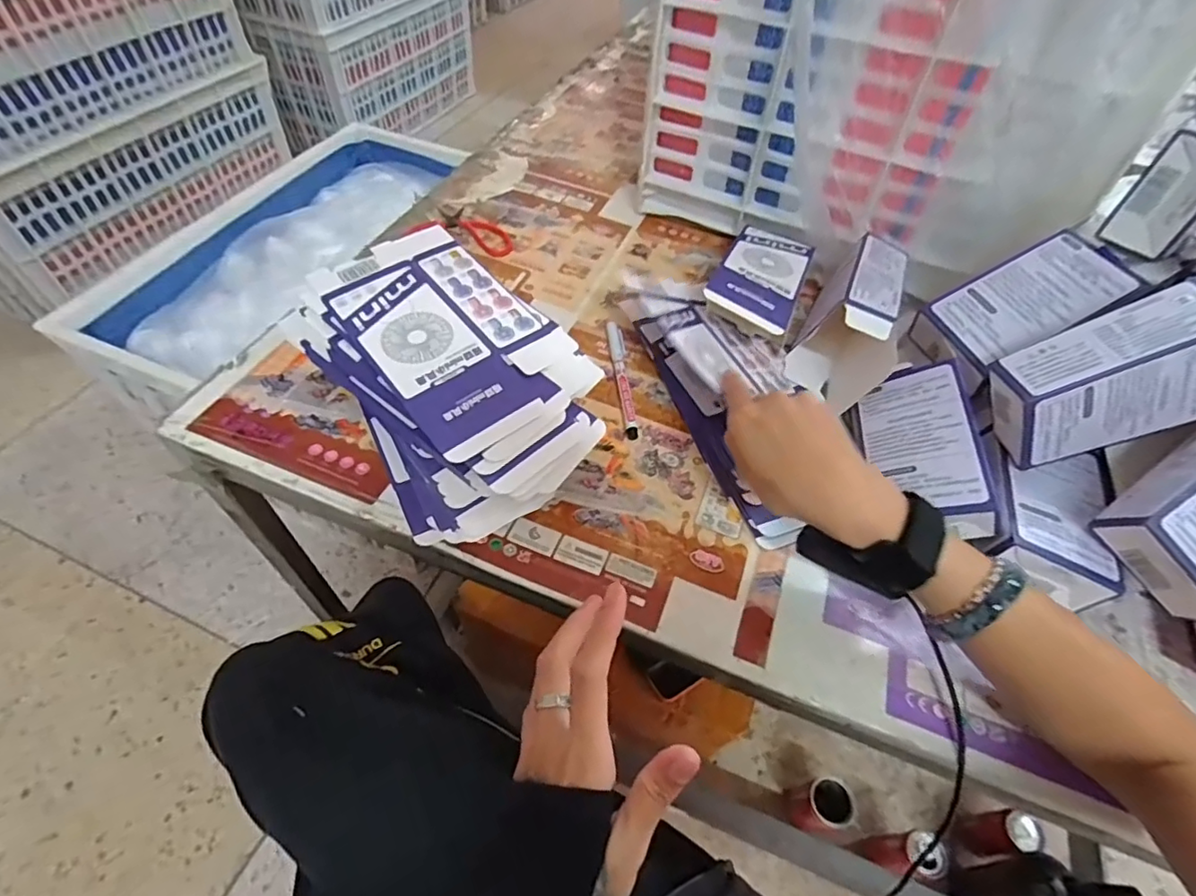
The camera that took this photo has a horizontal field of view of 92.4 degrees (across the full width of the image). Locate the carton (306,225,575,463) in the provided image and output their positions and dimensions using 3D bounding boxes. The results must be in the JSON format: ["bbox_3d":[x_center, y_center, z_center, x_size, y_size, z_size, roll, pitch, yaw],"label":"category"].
[{"bbox_3d":[-0.114,-0.093,0.436,0.127,0.005,0.217,-33,65,-22],"label":"carton"}]

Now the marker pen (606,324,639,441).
[{"bbox_3d":[0.024,-0.066,0.527,0.017,0.010,0.140,-2,53,-8],"label":"marker pen"}]

